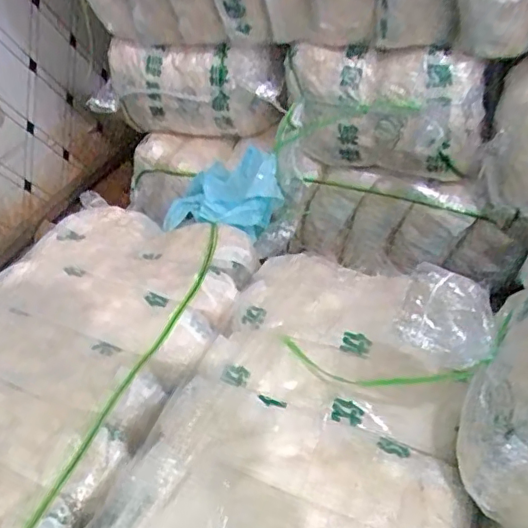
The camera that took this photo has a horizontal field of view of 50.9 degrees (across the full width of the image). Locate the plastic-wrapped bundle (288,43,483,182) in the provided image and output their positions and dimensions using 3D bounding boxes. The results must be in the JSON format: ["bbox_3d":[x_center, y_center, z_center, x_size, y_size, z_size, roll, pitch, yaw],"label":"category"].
[{"bbox_3d":[0.129,-0.174,0.677,0.231,0.153,0.090,23,49,26],"label":"plastic-wrapped bundle"}]

